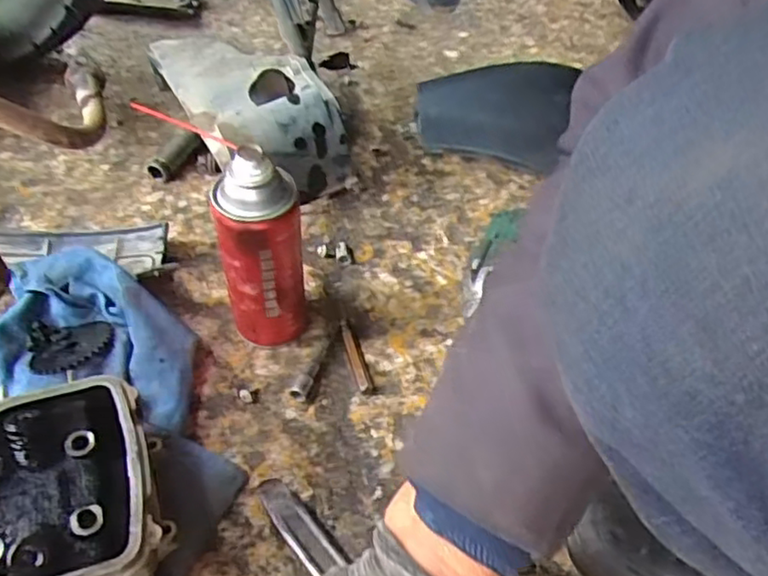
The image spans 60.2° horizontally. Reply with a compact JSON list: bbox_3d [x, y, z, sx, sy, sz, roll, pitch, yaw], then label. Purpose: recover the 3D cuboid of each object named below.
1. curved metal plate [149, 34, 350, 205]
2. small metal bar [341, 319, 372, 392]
[{"bbox_3d":[-0.138,-0.185,0.669,0.122,0.100,0.230,-22,55,-21],"label":"curved metal plate"},{"bbox_3d":[-0.023,0.054,0.536,0.012,0.011,0.070,-10,51,-13],"label":"small metal bar"}]

